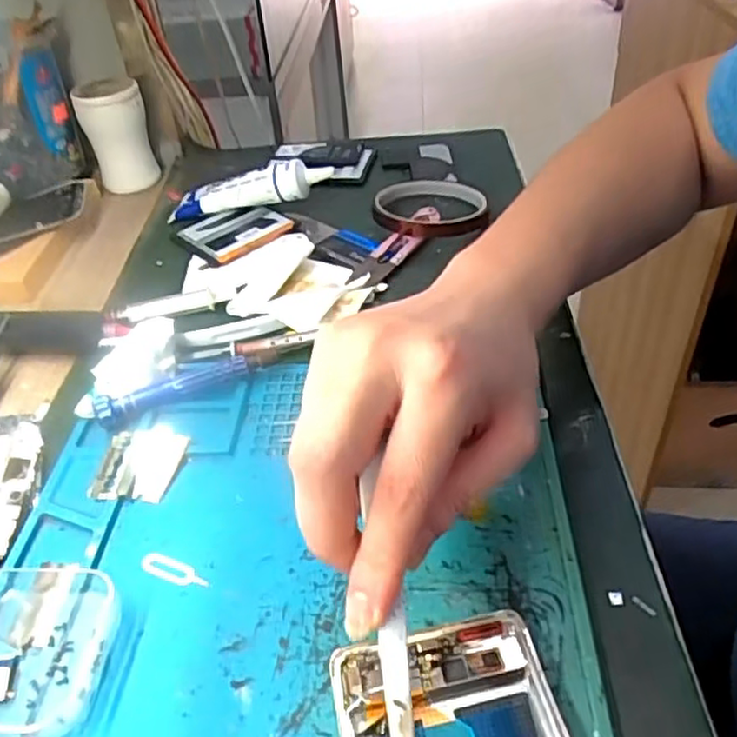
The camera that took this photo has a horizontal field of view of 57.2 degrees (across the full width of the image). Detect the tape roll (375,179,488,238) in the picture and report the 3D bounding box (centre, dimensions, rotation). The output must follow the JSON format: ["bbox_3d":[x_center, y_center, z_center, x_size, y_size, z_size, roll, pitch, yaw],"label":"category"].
[{"bbox_3d":[0.044,-0.121,0.506,0.081,0.015,0.087,-4,41,1],"label":"tape roll"}]

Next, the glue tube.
[{"bbox_3d":[-0.093,-0.140,0.524,0.131,0.031,0.028,-9,39,16],"label":"glue tube"}]

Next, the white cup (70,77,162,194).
[{"bbox_3d":[-0.214,-0.200,0.579,0.053,0.078,0.045,-20,43,-17],"label":"white cup"}]

